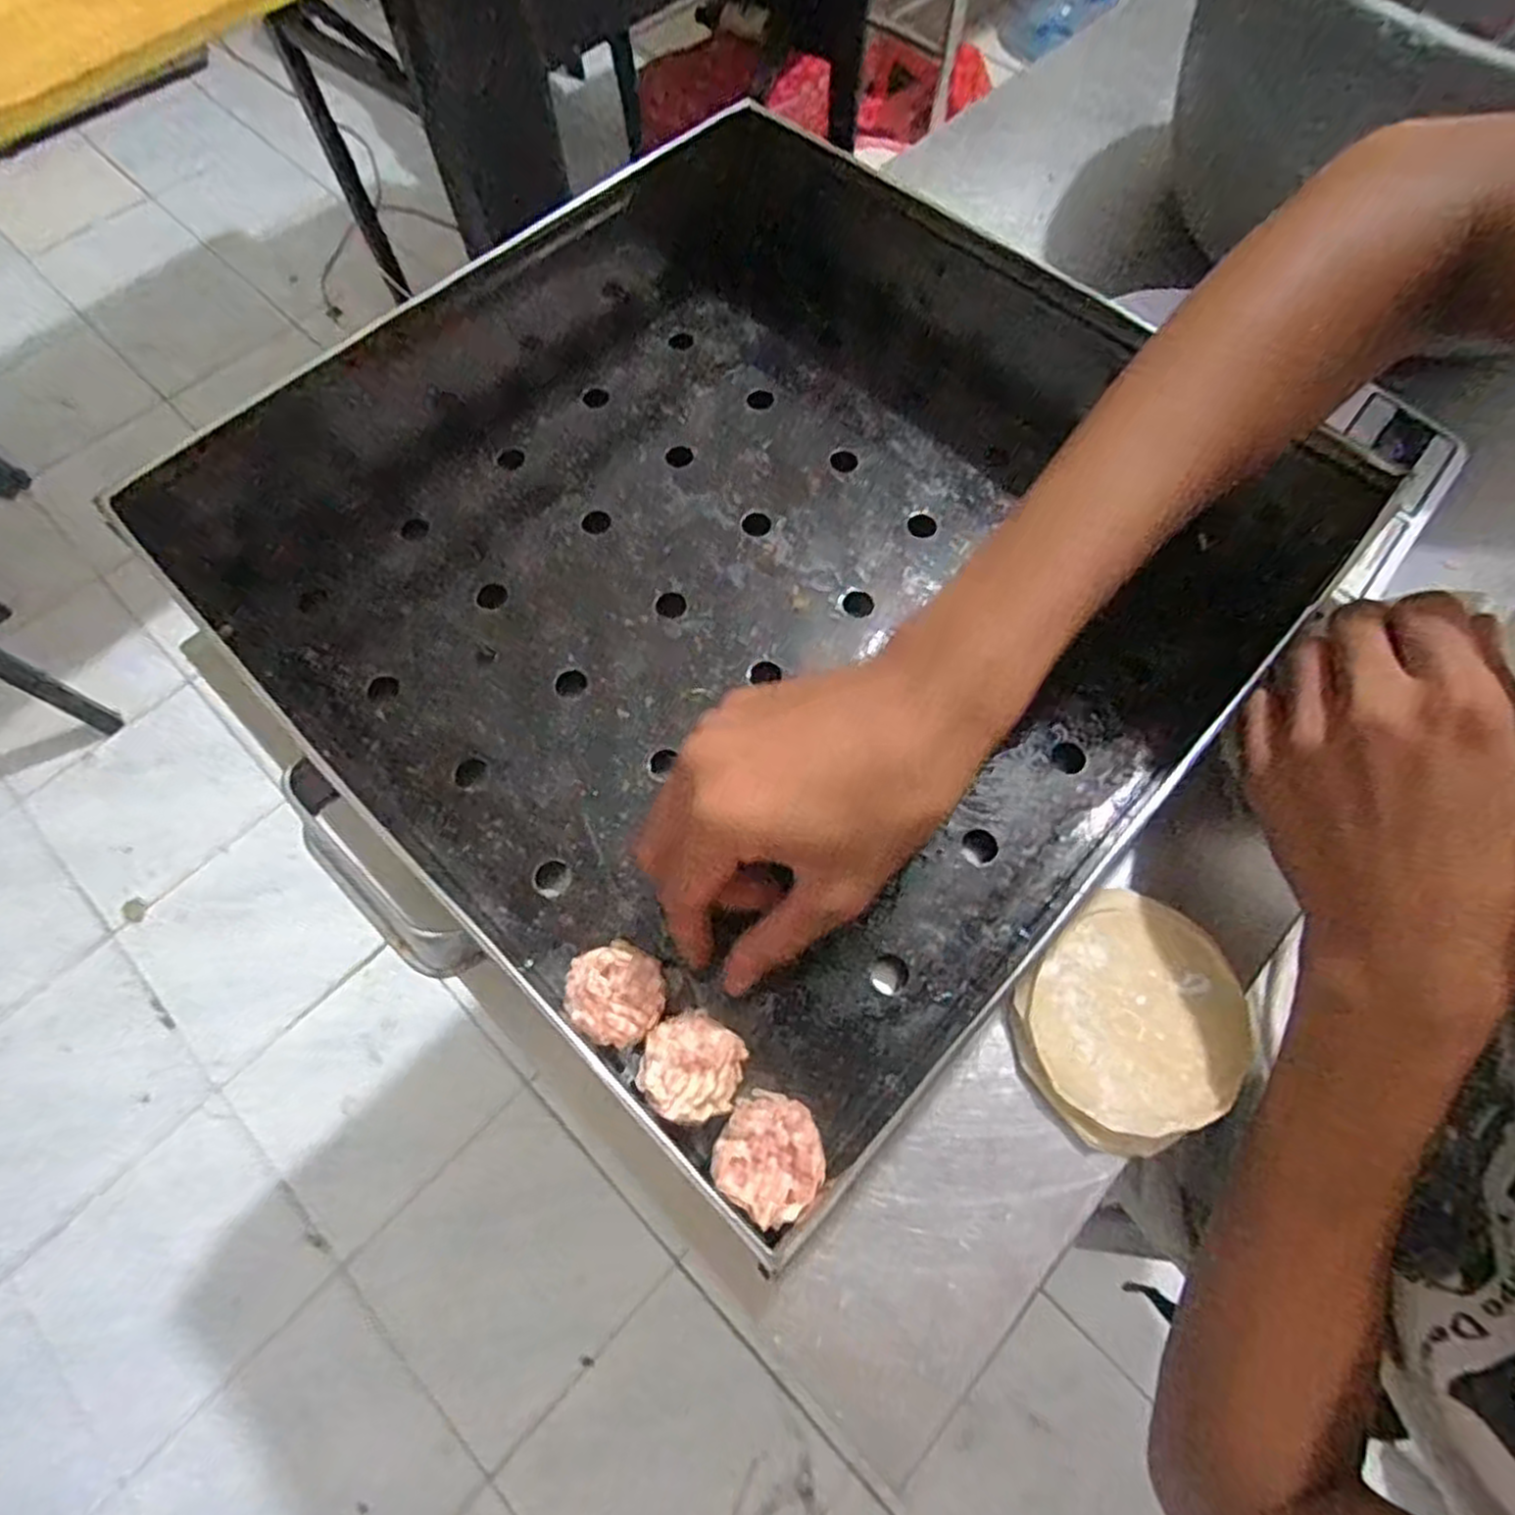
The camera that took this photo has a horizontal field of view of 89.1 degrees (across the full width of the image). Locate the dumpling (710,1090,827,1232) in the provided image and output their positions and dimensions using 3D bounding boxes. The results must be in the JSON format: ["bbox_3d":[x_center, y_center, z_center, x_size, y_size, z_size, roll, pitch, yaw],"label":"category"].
[{"bbox_3d":[0.005,0.147,0.286,0.038,0.029,0.039,0,68,-1],"label":"dumpling"}]

